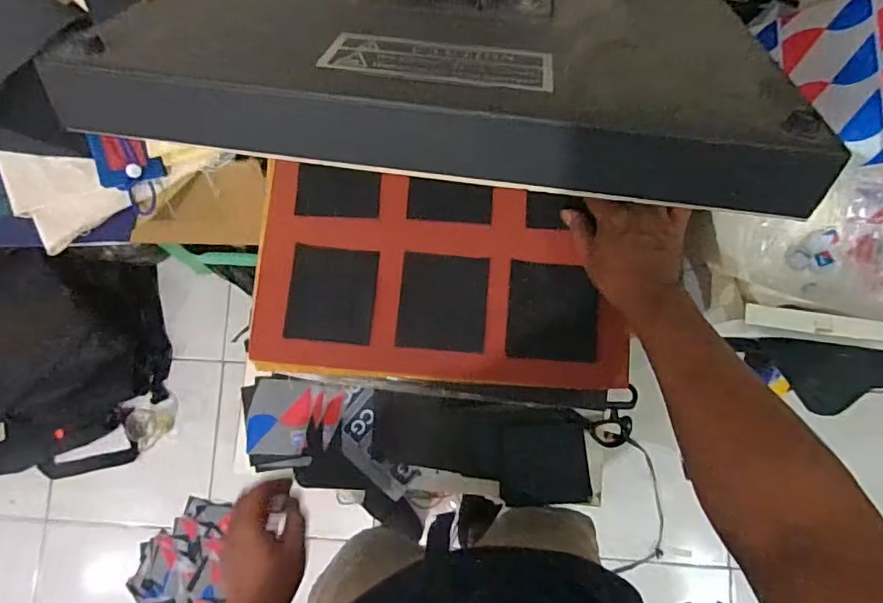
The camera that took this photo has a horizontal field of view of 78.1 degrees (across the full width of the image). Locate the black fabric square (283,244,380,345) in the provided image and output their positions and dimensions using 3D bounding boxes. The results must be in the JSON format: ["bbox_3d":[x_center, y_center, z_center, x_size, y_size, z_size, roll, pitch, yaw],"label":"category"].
[{"bbox_3d":[-0.114,-0.007,0.570,0.089,0.004,0.097,6,85,-1],"label":"black fabric square"}]

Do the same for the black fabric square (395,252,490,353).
[{"bbox_3d":[0.002,0.001,0.568,0.090,0.004,0.098,5,83,4],"label":"black fabric square"}]

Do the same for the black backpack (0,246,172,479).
[{"bbox_3d":[-0.974,0.152,1.307,0.568,0.127,0.529,-6,82,2],"label":"black backpack"}]

